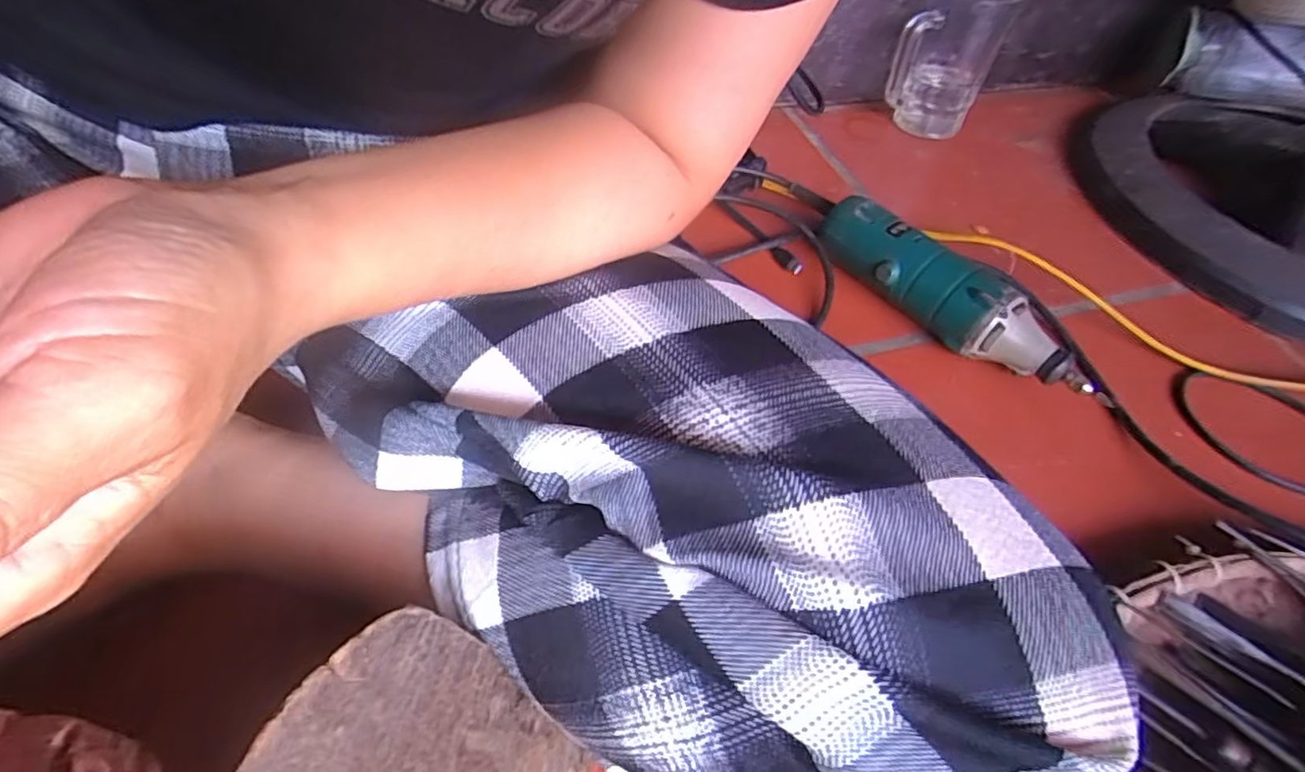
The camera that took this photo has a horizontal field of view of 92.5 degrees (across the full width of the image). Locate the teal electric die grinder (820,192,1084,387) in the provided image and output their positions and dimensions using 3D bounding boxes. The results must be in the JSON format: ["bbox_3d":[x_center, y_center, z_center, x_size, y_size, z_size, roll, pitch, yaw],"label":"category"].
[{"bbox_3d":[0.201,-0.064,0.434,0.044,0.044,0.210,-30,58,-27],"label":"teal electric die grinder"}]

